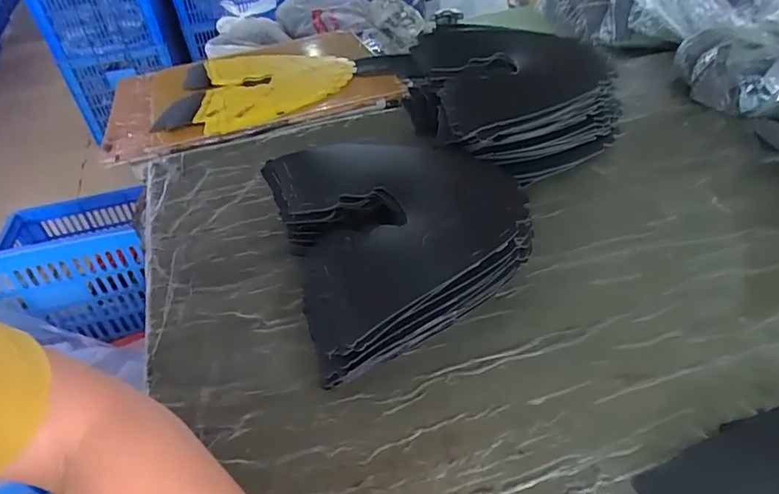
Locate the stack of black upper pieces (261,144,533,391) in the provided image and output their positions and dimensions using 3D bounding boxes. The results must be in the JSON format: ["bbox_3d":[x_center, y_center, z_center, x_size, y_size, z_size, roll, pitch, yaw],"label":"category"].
[{"bbox_3d":[-0.007,-0.013,0.503,0.237,0.087,0.250,-26,45,-22],"label":"stack of black upper pieces"}]

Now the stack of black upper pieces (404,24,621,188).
[{"bbox_3d":[0.160,-0.218,0.700,0.236,0.111,0.316,-9,41,-6],"label":"stack of black upper pieces"}]

